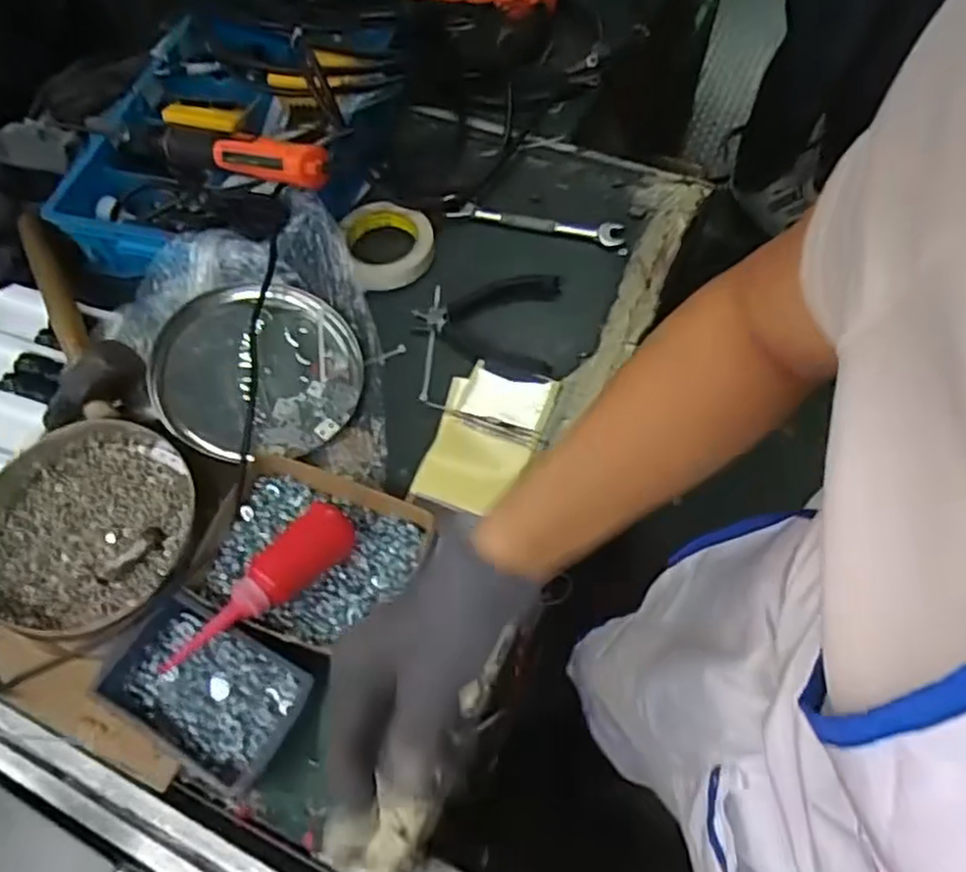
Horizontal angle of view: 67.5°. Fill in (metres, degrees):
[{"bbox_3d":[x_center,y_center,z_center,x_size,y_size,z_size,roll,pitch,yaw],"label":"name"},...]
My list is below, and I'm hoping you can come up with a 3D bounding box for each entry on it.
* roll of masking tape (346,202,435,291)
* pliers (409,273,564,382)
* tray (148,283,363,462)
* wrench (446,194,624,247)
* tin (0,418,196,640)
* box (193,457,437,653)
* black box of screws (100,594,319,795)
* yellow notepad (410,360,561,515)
[{"bbox_3d":[-0.100,-0.211,0.779,0.092,0.024,0.100,-1,60,2],"label":"roll of masking tape"},{"bbox_3d":[0.002,-0.119,0.740,0.143,0.009,0.126,8,61,7],"label":"pliers"},{"bbox_3d":[-0.214,-0.060,0.693,0.182,0.025,0.176,5,69,-13],"label":"tray"},{"bbox_3d":[0.056,-0.242,0.811,0.201,0.009,0.031,11,61,8],"label":"wrench"},{"bbox_3d":[-0.348,0.079,0.616,0.187,0.066,0.189,0,63,1],"label":"tin"},{"bbox_3d":[-0.141,0.096,0.599,0.173,0.030,0.139,20,66,11],"label":"box"},{"bbox_3d":[-0.206,0.192,0.547,0.145,0.037,0.094,27,67,14],"label":"black box of screws"},{"bbox_3d":[-0.003,0.005,0.696,0.105,0.040,0.155,20,65,11],"label":"yellow notepad"}]

